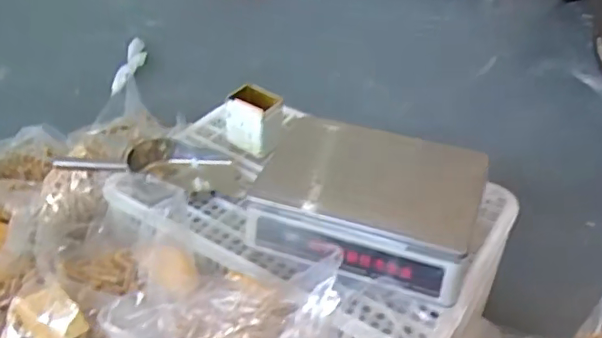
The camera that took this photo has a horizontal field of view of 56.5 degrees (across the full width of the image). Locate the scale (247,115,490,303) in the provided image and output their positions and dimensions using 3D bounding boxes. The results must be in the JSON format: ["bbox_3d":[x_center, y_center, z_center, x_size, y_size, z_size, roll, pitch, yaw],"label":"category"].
[{"bbox_3d":[0.094,0.040,0.835,0.343,0.113,0.274,12,39,12],"label":"scale"}]

